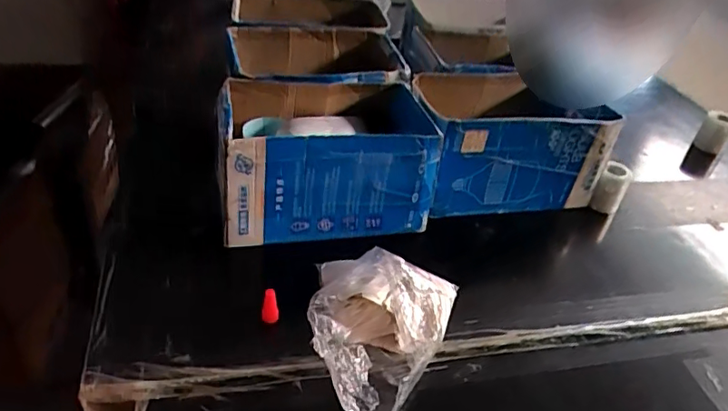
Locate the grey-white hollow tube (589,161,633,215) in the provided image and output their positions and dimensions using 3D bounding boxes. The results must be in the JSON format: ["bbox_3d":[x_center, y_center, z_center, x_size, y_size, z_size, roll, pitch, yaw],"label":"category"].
[{"bbox_3d":[0.379,-0.022,0.850,0.039,0.073,0.045,26,40,25],"label":"grey-white hollow tube"}]

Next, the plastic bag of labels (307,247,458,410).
[{"bbox_3d":[0.015,0.126,0.585,0.157,0.079,0.190,10,33,6],"label":"plastic bag of labels"}]

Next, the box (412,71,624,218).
[{"bbox_3d":[0.208,-0.101,0.844,0.275,0.144,0.184,-5,37,-16],"label":"box"}]

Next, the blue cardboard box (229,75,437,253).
[{"bbox_3d":[-0.055,-0.069,0.758,0.288,0.146,0.197,-1,36,-11],"label":"blue cardboard box"}]

